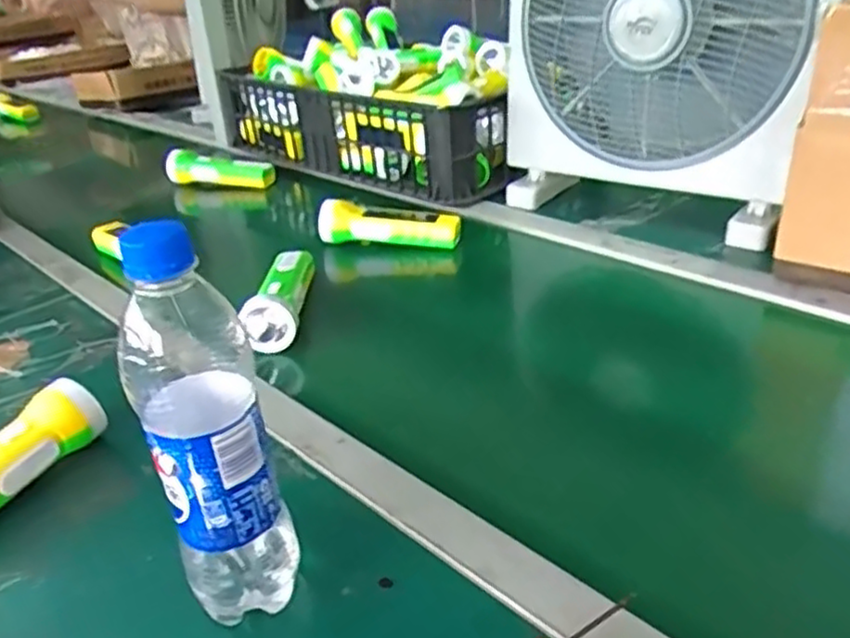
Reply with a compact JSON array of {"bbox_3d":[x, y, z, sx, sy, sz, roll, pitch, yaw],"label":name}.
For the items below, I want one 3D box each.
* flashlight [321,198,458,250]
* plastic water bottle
[{"bbox_3d":[-0.052,-0.116,0.885,0.178,0.047,0.052,3,30,17],"label":"flashlight"},{"bbox_3d":[-0.114,0.063,0.383,0.063,0.233,0.057,-16,30,-18],"label":"plastic water bottle"}]

